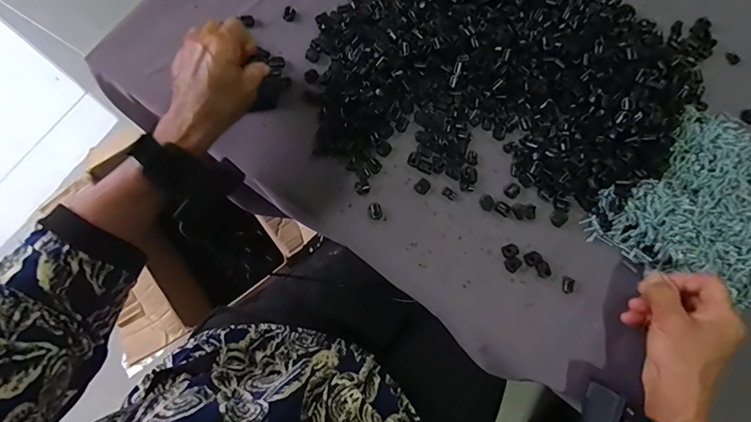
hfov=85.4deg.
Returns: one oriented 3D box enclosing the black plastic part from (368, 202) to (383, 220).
[{"bbox_3d":[0.000,0.000,0.409,0.013,0.004,0.018,-14,78,-4],"label":"black plastic part"}]

